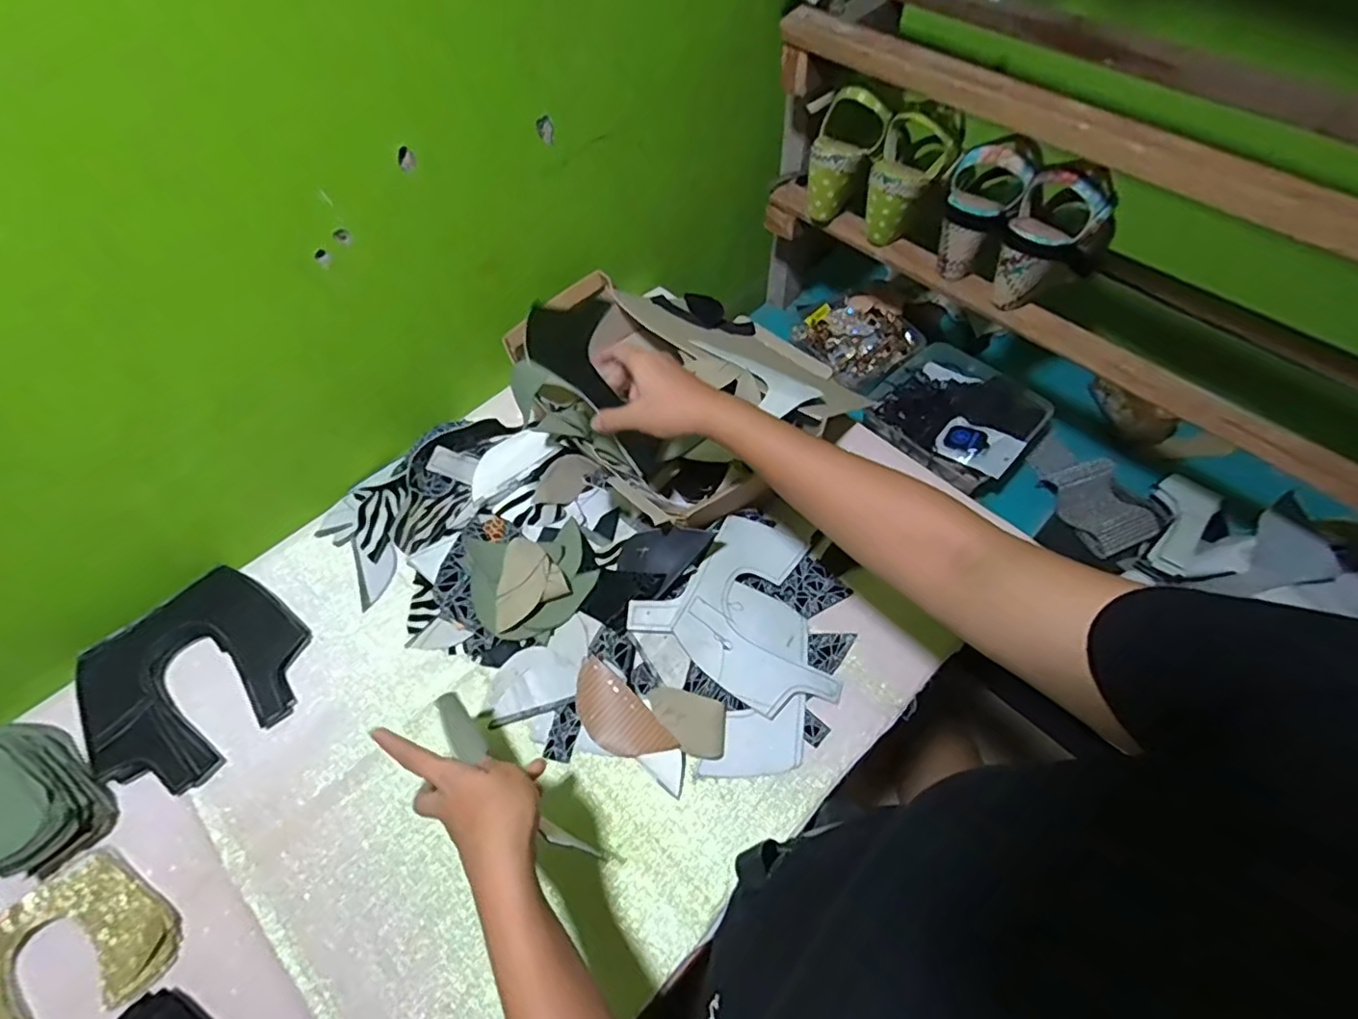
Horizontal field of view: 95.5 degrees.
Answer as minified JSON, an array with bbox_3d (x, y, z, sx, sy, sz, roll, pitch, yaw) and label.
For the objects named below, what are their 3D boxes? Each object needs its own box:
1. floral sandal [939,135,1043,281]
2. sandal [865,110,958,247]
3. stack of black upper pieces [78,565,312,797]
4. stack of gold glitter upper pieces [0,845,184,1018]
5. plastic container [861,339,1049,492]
[{"bbox_3d":[0.331,-0.334,0.678,0.077,0.130,0.093,24,62,15],"label":"floral sandal"},{"bbox_3d":[0.263,-0.381,0.711,0.079,0.128,0.075,18,60,12],"label":"sandal"},{"bbox_3d":[-0.475,0.163,0.608,0.187,0.023,0.182,-41,66,-21],"label":"stack of black upper pieces"},{"bbox_3d":[-0.497,0.363,0.492,0.133,0.015,0.149,37,66,21],"label":"stack of gold glitter upper pieces"},{"bbox_3d":[0.387,-0.139,0.864,0.207,0.057,0.207,38,66,22],"label":"plastic container"}]

